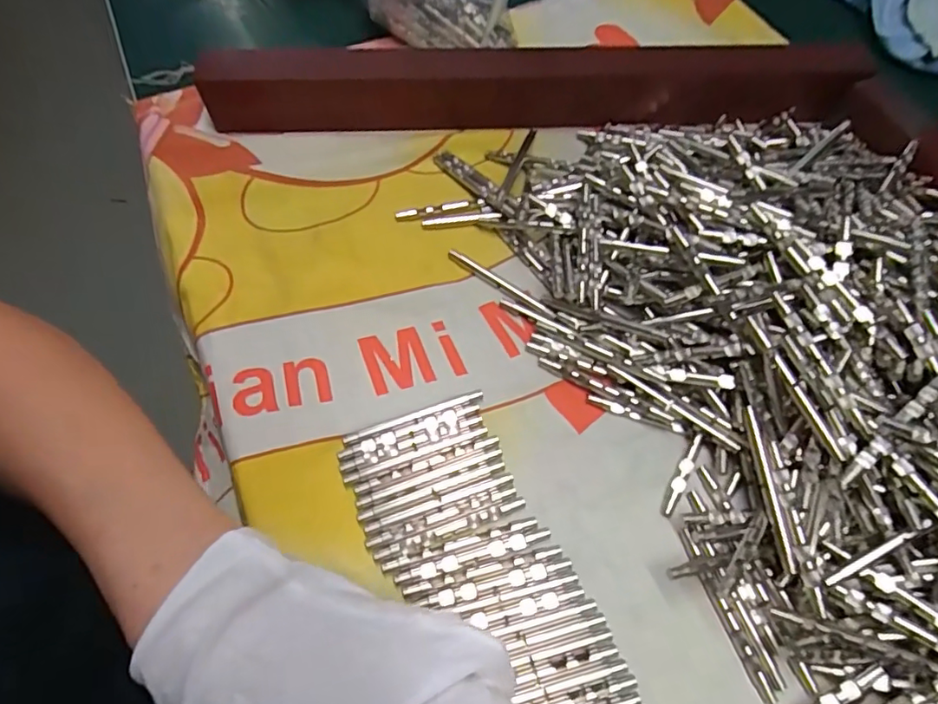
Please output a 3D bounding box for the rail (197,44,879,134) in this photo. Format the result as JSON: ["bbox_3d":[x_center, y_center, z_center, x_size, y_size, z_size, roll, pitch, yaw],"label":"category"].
[{"bbox_3d":[0.039,-0.161,0.325,0.380,0.041,0.030,0,64,0],"label":"rail"}]

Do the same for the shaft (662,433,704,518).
[{"bbox_3d":[0.098,0.056,0.246,0.006,0.005,0.040,29,68,13],"label":"shaft"}]

